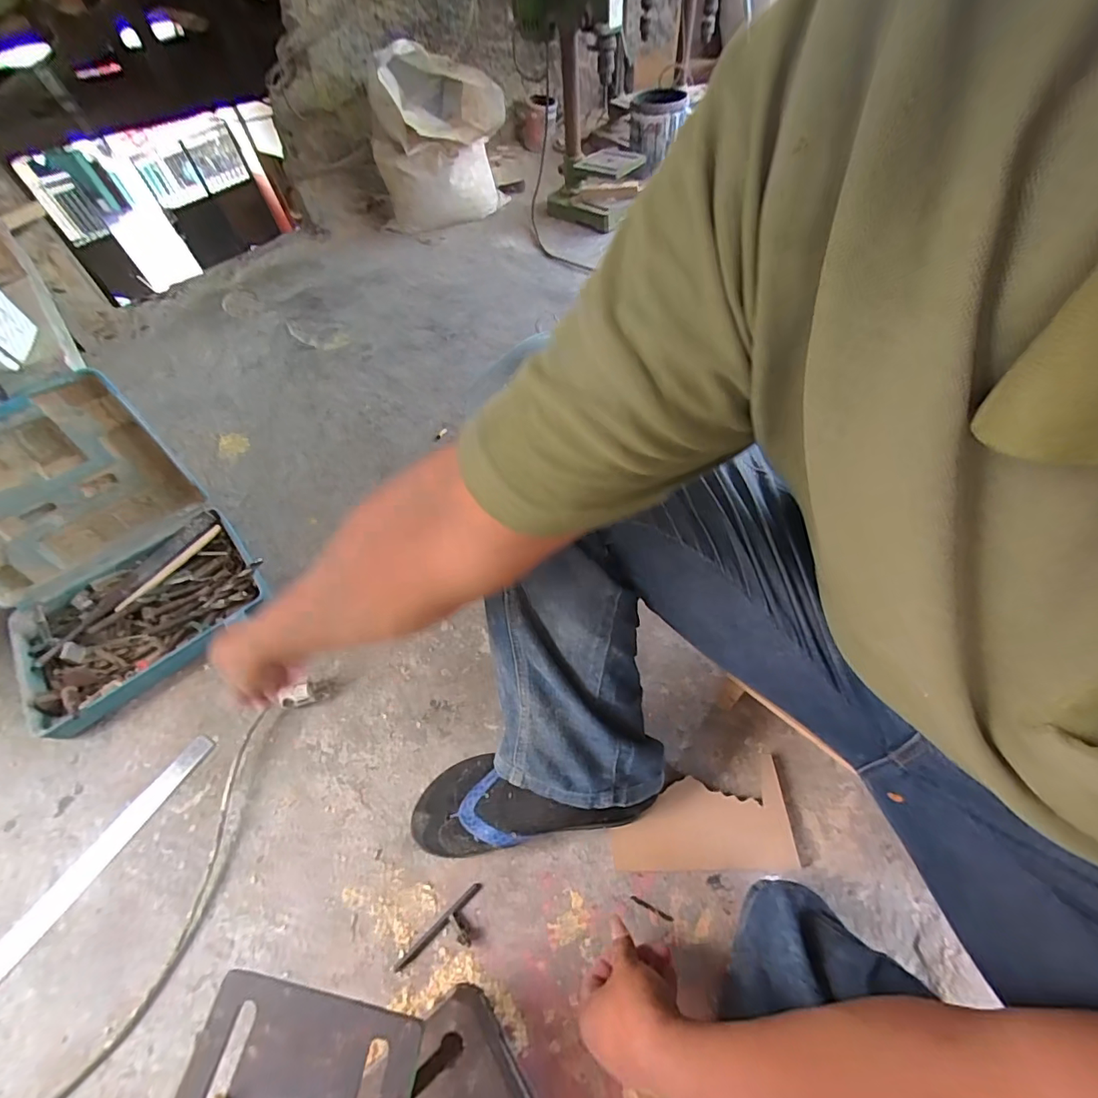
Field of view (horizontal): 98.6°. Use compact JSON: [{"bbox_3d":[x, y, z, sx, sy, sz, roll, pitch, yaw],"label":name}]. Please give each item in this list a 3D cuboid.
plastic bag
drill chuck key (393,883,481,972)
[{"bbox_3d":[-0.309,-1.157,1.358,0.371,0.417,0.238,-16,57,-7],"label":"plastic bag"},{"bbox_3d":[-0.111,0.418,0.505,0.110,0.010,0.038,-36,60,-20],"label":"drill chuck key"}]

